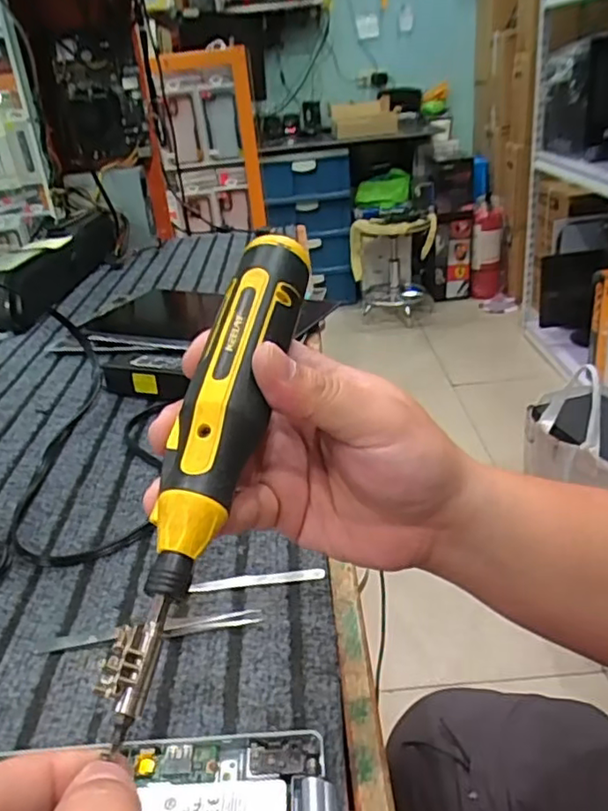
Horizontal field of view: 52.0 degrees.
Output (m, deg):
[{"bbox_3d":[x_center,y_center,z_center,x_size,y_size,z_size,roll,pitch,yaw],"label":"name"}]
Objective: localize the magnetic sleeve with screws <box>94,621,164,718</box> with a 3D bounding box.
[{"bbox_3d":[-0.058,0.086,0.207,0.017,0.008,0.028,25,56,-17],"label":"magnetic sleeve with screws"}]

